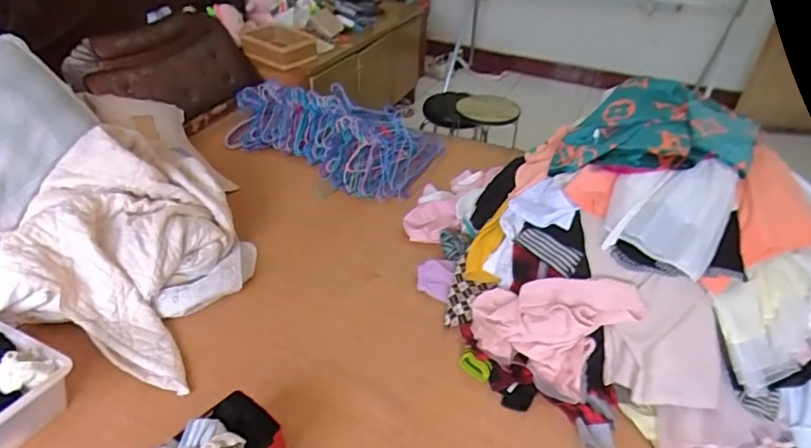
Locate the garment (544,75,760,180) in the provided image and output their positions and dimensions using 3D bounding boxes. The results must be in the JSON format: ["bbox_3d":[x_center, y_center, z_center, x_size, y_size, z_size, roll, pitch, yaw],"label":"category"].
[{"bbox_3d":[0.557,-0.217,1.156,0.382,0.132,0.259,14,36,16],"label":"garment"}]

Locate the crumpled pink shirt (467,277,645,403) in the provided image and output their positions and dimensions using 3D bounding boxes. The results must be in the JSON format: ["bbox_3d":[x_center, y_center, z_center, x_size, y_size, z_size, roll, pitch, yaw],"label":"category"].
[{"bbox_3d":[0.287,0.206,1.063,0.307,0.187,0.191,26,41,30],"label":"crumpled pink shirt"}]

